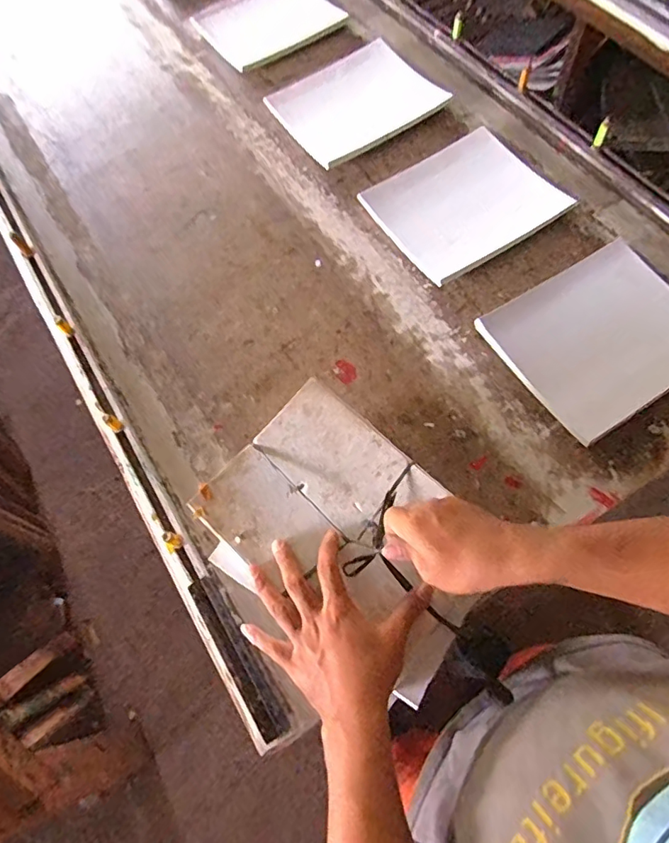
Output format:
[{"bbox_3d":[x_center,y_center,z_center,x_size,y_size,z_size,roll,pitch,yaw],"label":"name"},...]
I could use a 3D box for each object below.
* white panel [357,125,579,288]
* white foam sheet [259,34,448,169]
[{"bbox_3d":[0.217,-0.368,0.871,0.267,0.032,0.220,-30,70,-11],"label":"white panel"},{"bbox_3d":[0.039,-0.602,0.985,0.267,0.045,0.226,-29,70,-10],"label":"white foam sheet"}]

